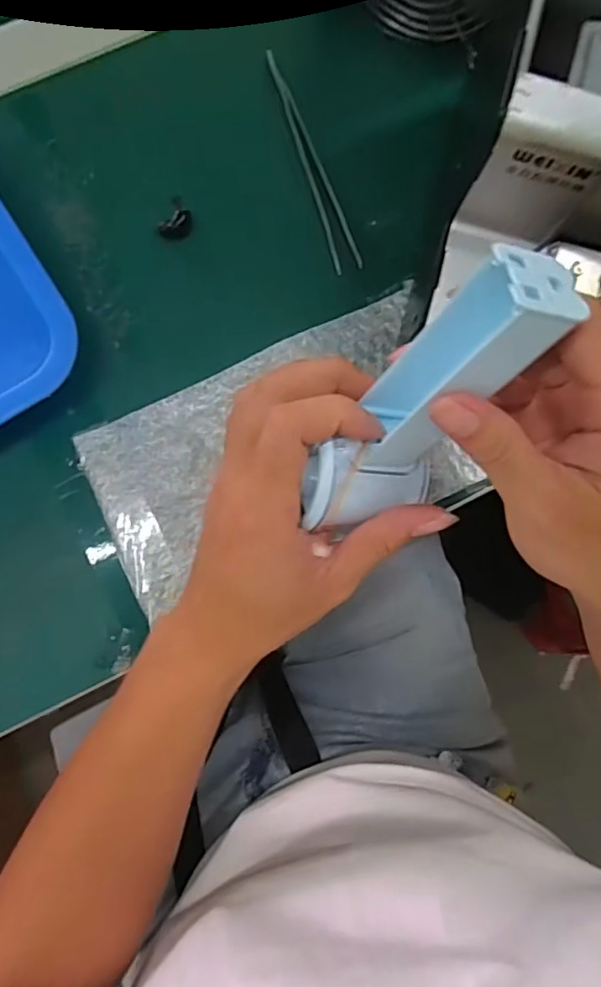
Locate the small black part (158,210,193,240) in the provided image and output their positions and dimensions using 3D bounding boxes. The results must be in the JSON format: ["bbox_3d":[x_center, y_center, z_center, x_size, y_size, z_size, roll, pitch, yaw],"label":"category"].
[{"bbox_3d":[-0.075,-0.161,0.356,0.020,0.015,0.011,-17,87,-3],"label":"small black part"}]

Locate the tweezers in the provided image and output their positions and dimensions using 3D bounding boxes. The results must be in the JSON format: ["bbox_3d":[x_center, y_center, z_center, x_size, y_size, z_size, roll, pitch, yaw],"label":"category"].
[{"bbox_3d":[0.007,-0.202,0.361,0.015,0.004,0.140,-20,88,-3],"label":"tweezers"}]

